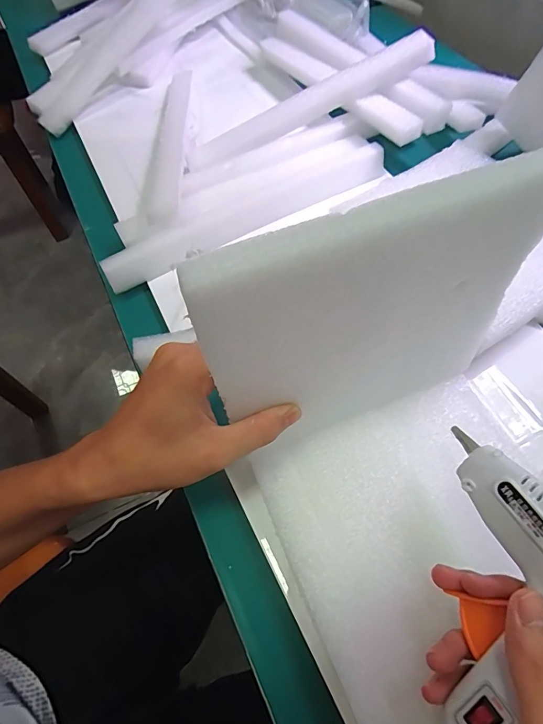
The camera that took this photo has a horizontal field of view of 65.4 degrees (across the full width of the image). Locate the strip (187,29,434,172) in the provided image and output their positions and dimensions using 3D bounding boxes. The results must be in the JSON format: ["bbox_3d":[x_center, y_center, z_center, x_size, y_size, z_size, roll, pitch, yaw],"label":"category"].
[{"bbox_3d":[0.040,-0.282,0.466,0.284,0.027,0.022,-24,61,6],"label":"strip"}]

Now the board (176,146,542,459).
[{"bbox_3d":[0.053,-0.013,0.234,0.170,0.182,0.012,-19,60,-6],"label":"board"}]

